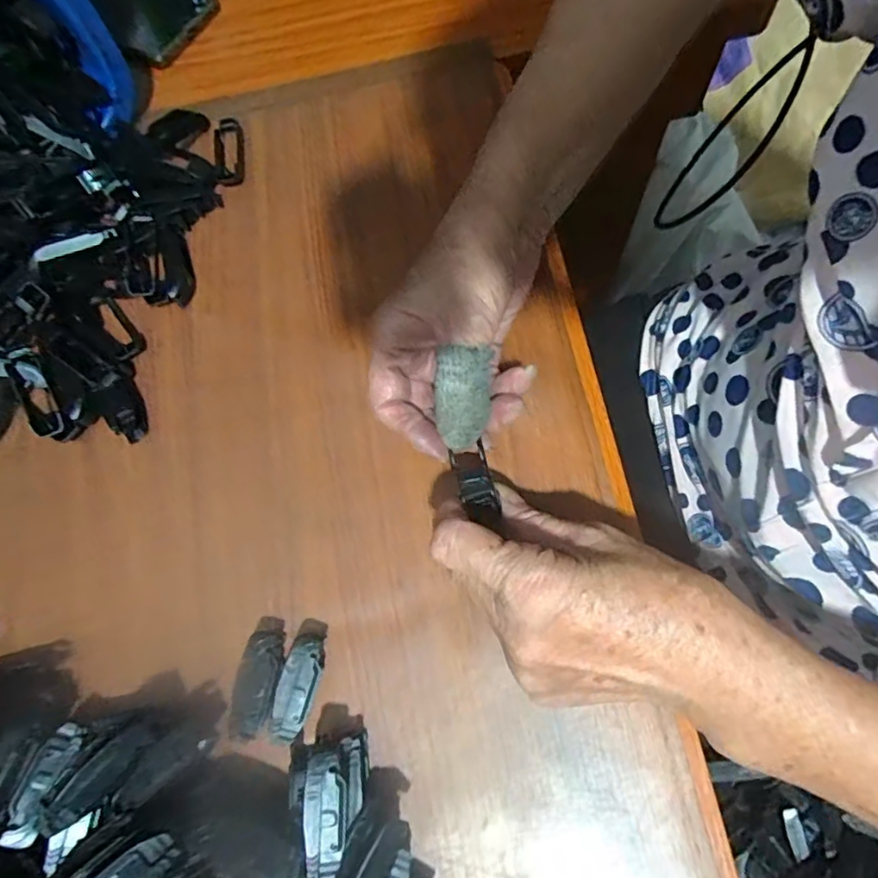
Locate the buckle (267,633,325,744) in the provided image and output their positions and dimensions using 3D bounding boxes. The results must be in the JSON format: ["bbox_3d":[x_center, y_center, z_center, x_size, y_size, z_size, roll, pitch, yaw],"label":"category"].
[{"bbox_3d":[-0.067,0.120,0.275,0.017,0.016,0.048,12,73,8],"label":"buckle"}]

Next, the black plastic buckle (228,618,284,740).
[{"bbox_3d":[-0.086,0.117,0.280,0.020,0.020,0.054,6,72,6],"label":"black plastic buckle"}]

